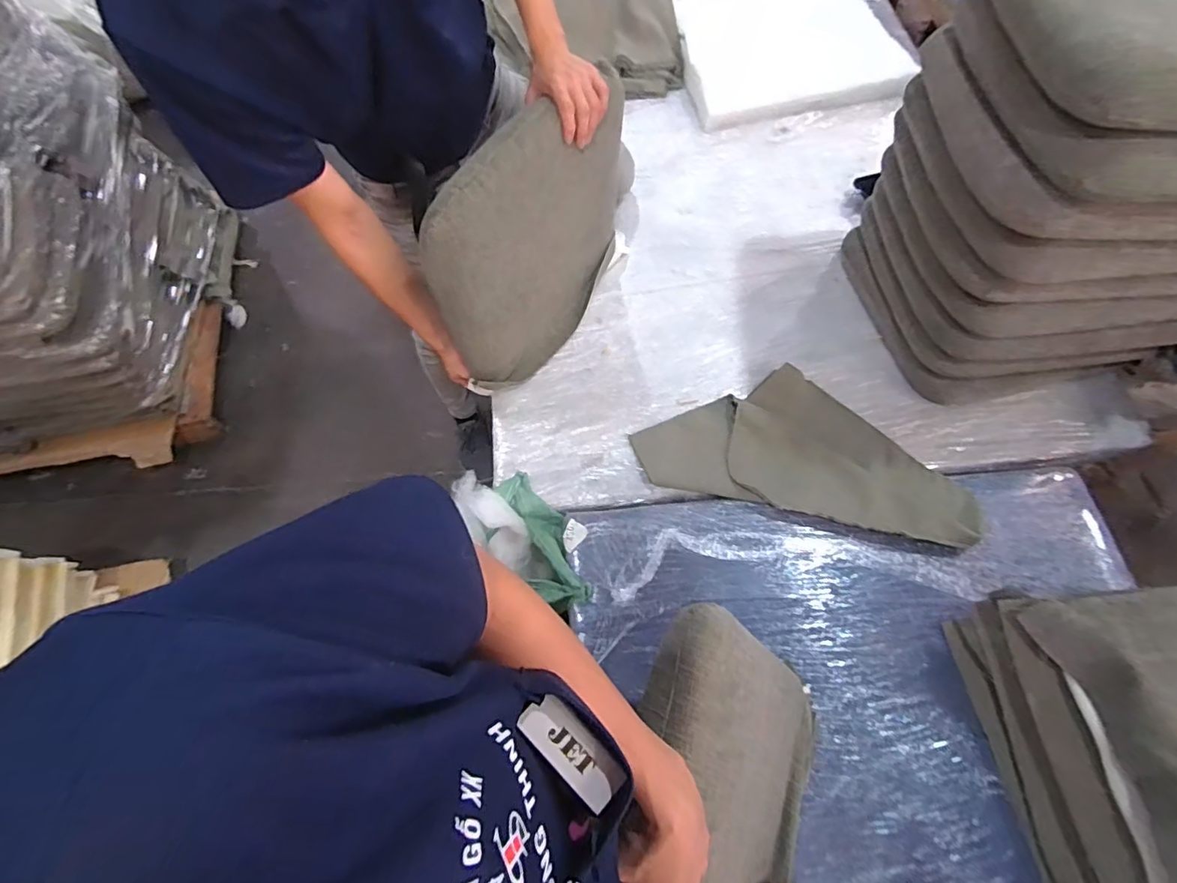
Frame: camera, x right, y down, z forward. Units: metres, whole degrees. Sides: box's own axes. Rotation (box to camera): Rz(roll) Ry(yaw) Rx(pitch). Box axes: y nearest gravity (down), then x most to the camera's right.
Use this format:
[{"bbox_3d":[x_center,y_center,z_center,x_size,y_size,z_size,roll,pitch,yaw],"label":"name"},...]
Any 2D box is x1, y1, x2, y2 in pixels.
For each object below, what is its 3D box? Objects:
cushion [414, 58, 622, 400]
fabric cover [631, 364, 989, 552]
[{"bbox_3d":[-0.088,-0.321,0.911,0.080,0.401,0.423,32,70,16],"label":"cushion"},{"bbox_3d":[0.385,0.004,0.955,0.576,0.038,0.269,13,66,8],"label":"fabric cover"}]

